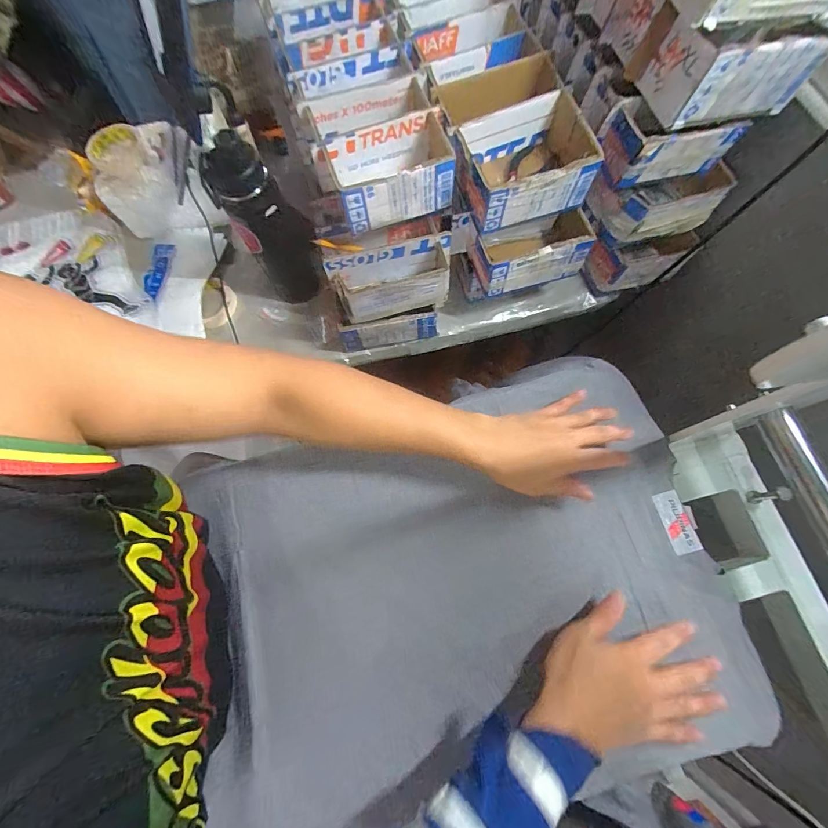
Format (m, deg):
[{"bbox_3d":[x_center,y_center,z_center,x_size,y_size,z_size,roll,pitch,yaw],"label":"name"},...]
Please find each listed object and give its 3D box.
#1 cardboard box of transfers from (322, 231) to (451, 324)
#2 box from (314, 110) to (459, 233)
[{"bbox_3d":[-0.030,-0.192,0.546,0.174,0.076,0.067,-11,72,-2],"label":"cardboard box of transfers"},{"bbox_3d":[-0.023,-0.323,0.506,0.174,0.072,0.101,-19,74,-4],"label":"box"}]

